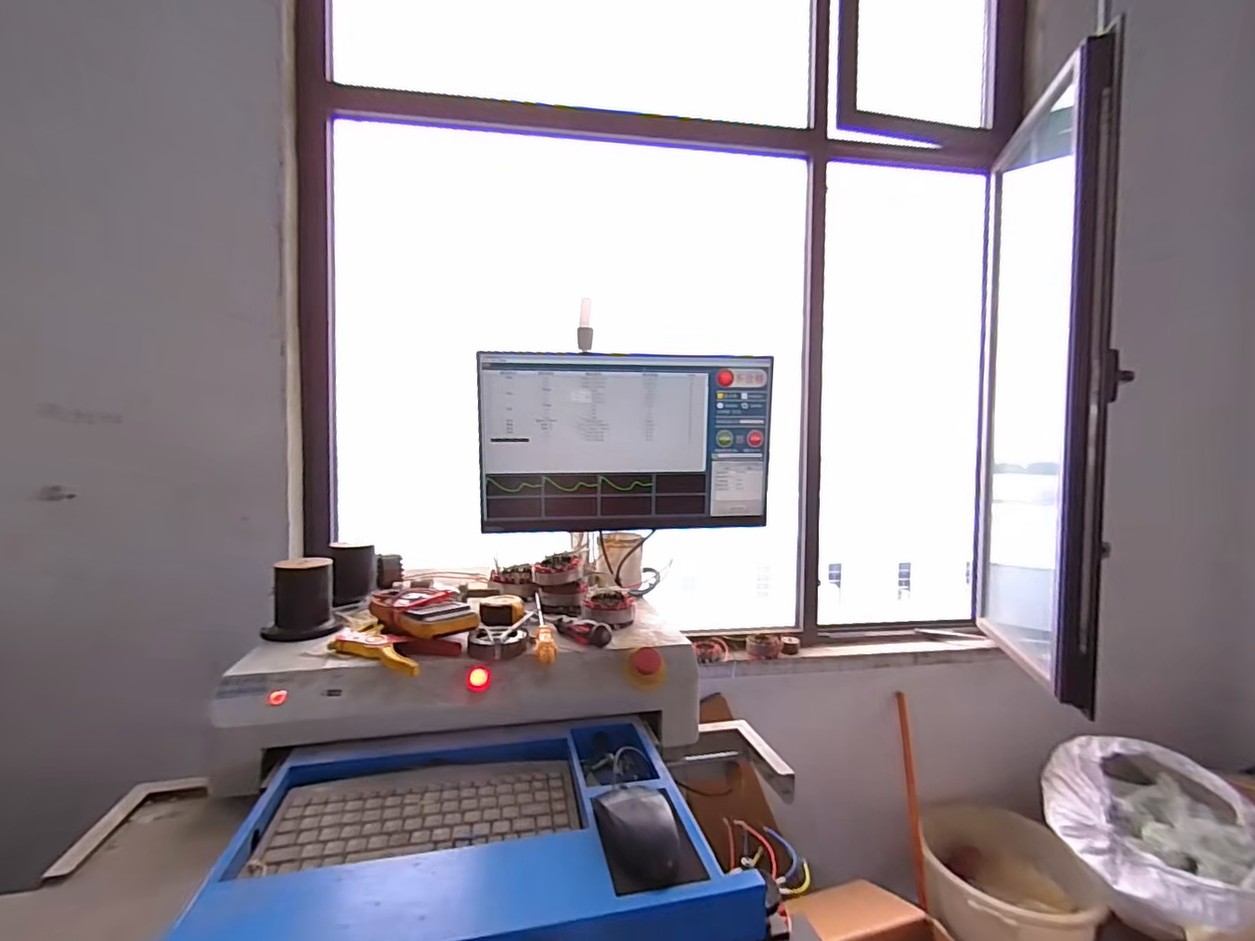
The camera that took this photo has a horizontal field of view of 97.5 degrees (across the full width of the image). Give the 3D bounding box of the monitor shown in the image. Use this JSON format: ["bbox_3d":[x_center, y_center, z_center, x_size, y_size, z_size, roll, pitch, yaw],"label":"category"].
[{"bbox_3d":[0.003,-0.047,0.920,0.475,0.289,0.050,0,2,-7],"label":"monitor"}]

